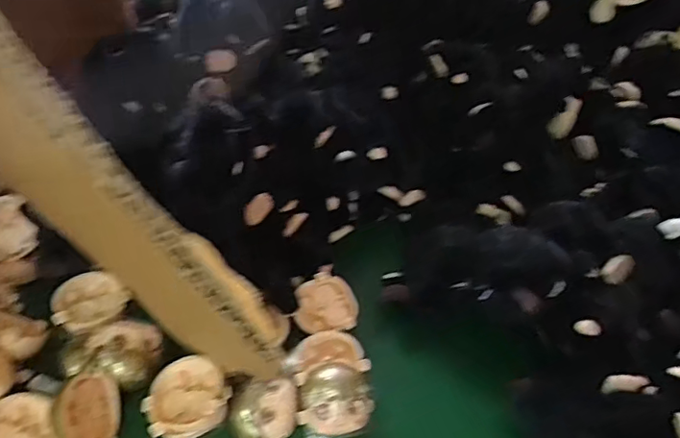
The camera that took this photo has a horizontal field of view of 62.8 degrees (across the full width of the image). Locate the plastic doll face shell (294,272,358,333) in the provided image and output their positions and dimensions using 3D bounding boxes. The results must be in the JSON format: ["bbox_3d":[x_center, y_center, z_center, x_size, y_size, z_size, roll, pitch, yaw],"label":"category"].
[{"bbox_3d":[-0.011,0.067,0.448,0.047,0.017,0.049,4,44,-4],"label":"plastic doll face shell"}]

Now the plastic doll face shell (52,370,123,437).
[{"bbox_3d":[-0.167,0.127,0.362,0.023,0.049,0.046,-16,32,23],"label":"plastic doll face shell"}]

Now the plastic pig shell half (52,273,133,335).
[{"bbox_3d":[-0.193,0.063,0.432,0.054,0.018,0.044,-16,48,-23],"label":"plastic pig shell half"}]

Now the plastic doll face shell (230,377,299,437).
[{"bbox_3d":[-0.051,0.132,0.388,0.042,0.022,0.044,15,44,8],"label":"plastic doll face shell"}]

